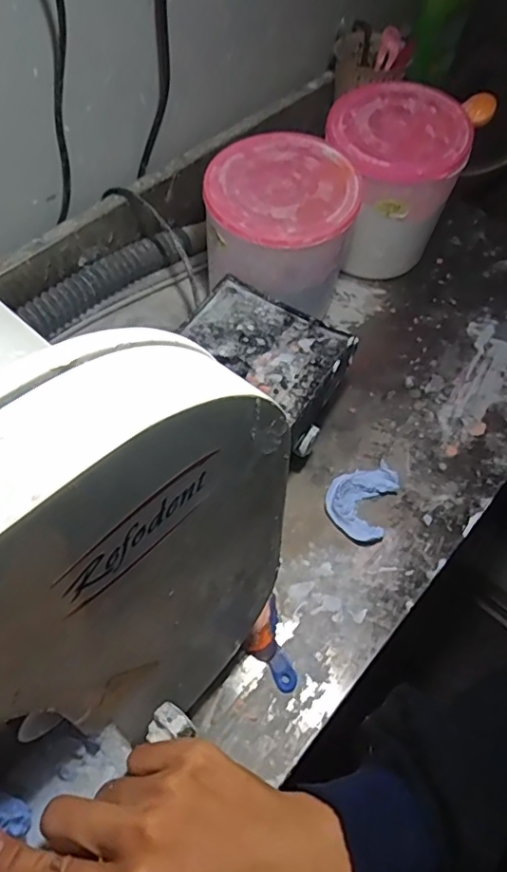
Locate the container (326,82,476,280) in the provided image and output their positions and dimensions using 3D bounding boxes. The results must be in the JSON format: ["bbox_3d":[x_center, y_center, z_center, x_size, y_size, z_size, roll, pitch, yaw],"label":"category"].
[{"bbox_3d":[0.160,-0.300,0.706,0.151,0.186,0.150,14,58,5],"label":"container"}]

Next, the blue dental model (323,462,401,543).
[{"bbox_3d":[0.108,0.058,0.573,0.063,0.020,0.092,20,59,9],"label":"blue dental model"}]

